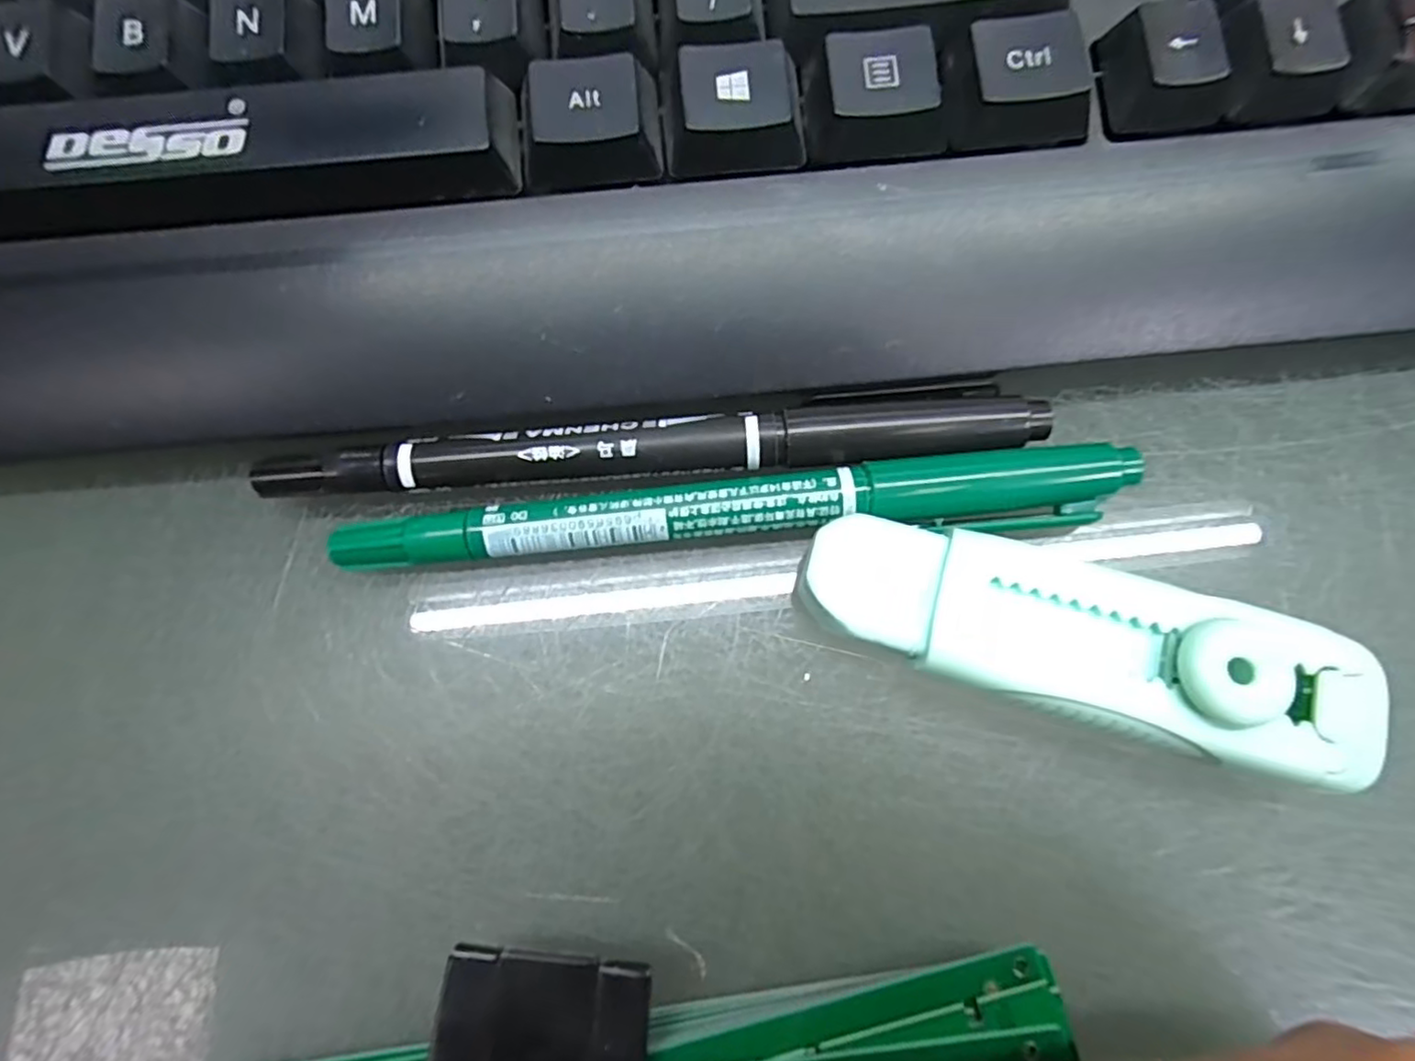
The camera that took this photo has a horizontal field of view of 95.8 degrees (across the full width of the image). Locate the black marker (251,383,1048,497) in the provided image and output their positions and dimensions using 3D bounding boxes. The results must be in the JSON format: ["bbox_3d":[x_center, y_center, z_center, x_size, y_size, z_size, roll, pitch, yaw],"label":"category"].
[{"bbox_3d":[-0.010,-0.014,0.115,0.135,0.012,0.012,-7,76,-1],"label":"black marker"}]

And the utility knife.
[{"bbox_3d":[0.057,0.018,0.103,0.085,0.019,0.023,16,77,5],"label":"utility knife"}]

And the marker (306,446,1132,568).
[{"bbox_3d":[0.005,-0.003,0.112,0.133,0.012,0.012,-4,76,0],"label":"marker"}]

